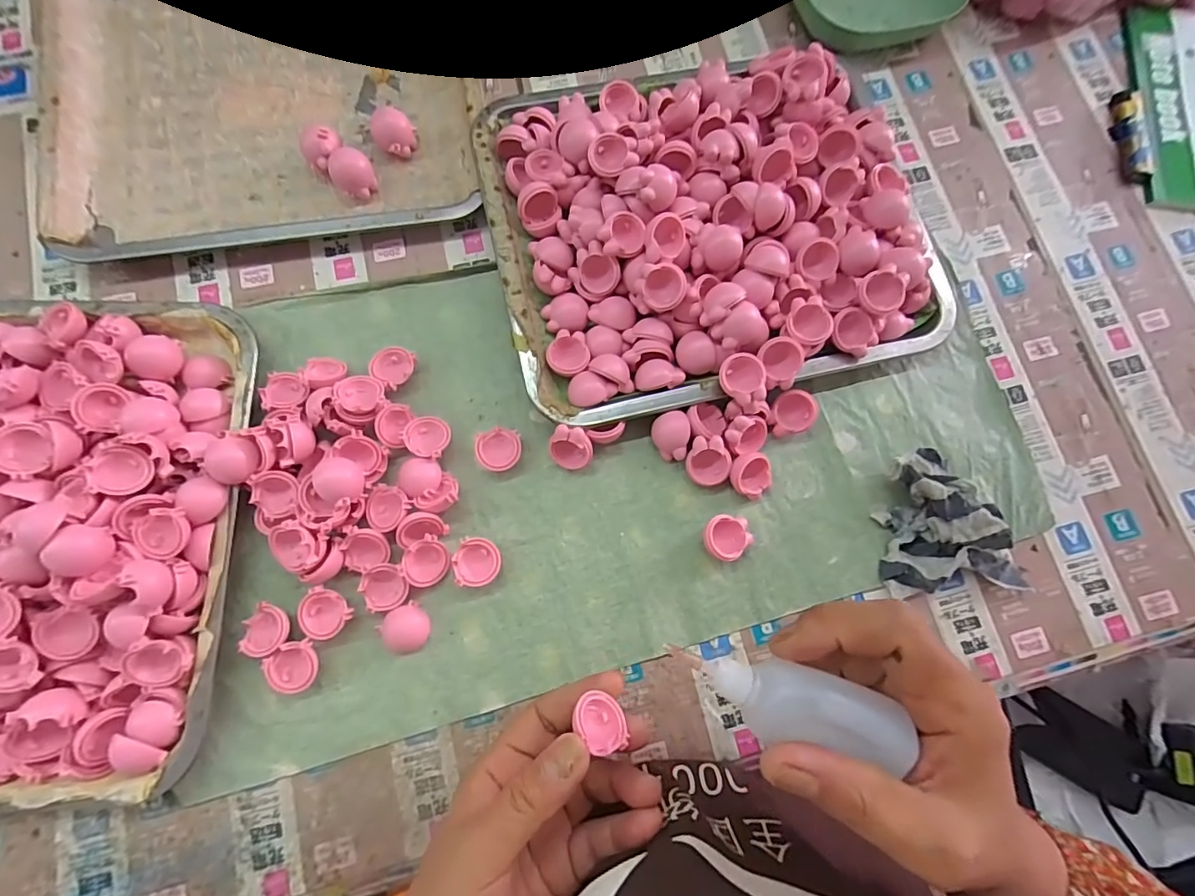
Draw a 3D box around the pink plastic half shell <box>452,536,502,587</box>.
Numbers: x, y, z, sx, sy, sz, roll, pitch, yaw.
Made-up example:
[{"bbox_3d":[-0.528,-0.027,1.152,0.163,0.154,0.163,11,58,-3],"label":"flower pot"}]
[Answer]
[{"bbox_3d":[-0.077,0.073,0.332,0.029,0.017,0.030,-8,79,-3],"label":"pink plastic half shell"}]

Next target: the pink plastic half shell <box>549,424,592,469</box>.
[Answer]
[{"bbox_3d":[-0.017,-0.001,0.344,0.029,0.033,0.013,12,38,6],"label":"pink plastic half shell"}]

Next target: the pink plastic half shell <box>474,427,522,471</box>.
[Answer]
[{"bbox_3d":[-0.066,0.002,0.350,0.029,0.014,0.028,-2,79,-2],"label":"pink plastic half shell"}]

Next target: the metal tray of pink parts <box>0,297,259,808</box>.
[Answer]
[{"bbox_3d":[-0.343,0.050,0.308,0.242,0.053,0.299,3,79,-1],"label":"metal tray of pink parts"}]

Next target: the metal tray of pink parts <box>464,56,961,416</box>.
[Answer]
[{"bbox_3d":[0.080,-0.158,0.366,0.296,0.053,0.244,-13,79,-4],"label":"metal tray of pink parts"}]

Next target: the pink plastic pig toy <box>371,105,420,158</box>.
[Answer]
[{"bbox_3d":[-0.152,-0.236,0.388,0.029,0.027,0.024,-27,81,-6],"label":"pink plastic pig toy"}]

